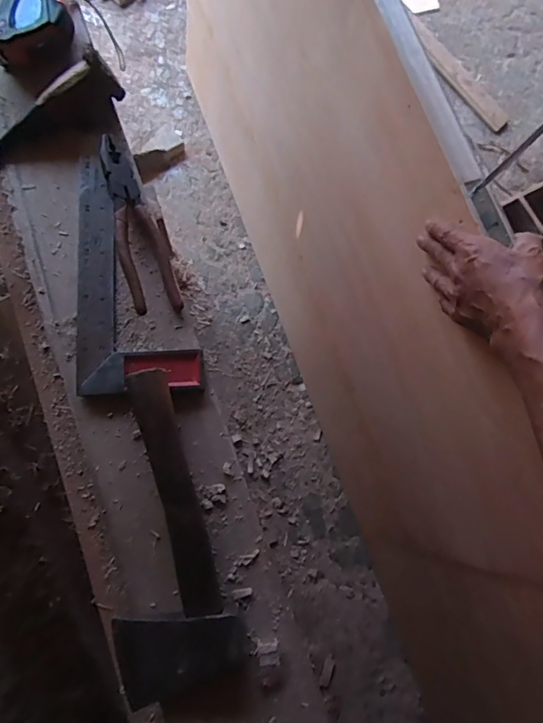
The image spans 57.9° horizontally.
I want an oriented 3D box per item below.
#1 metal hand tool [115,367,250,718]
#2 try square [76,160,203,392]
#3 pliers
[{"bbox_3d":[-0.099,0.152,0.441,0.107,0.041,0.288,-12,79,-2],"label":"metal hand tool"},{"bbox_3d":[-0.140,-0.093,0.500,0.118,0.013,0.248,-6,79,-1],"label":"try square"},{"bbox_3d":[-0.141,-0.141,0.500,0.050,0.013,0.190,-16,83,-35],"label":"pliers"}]

